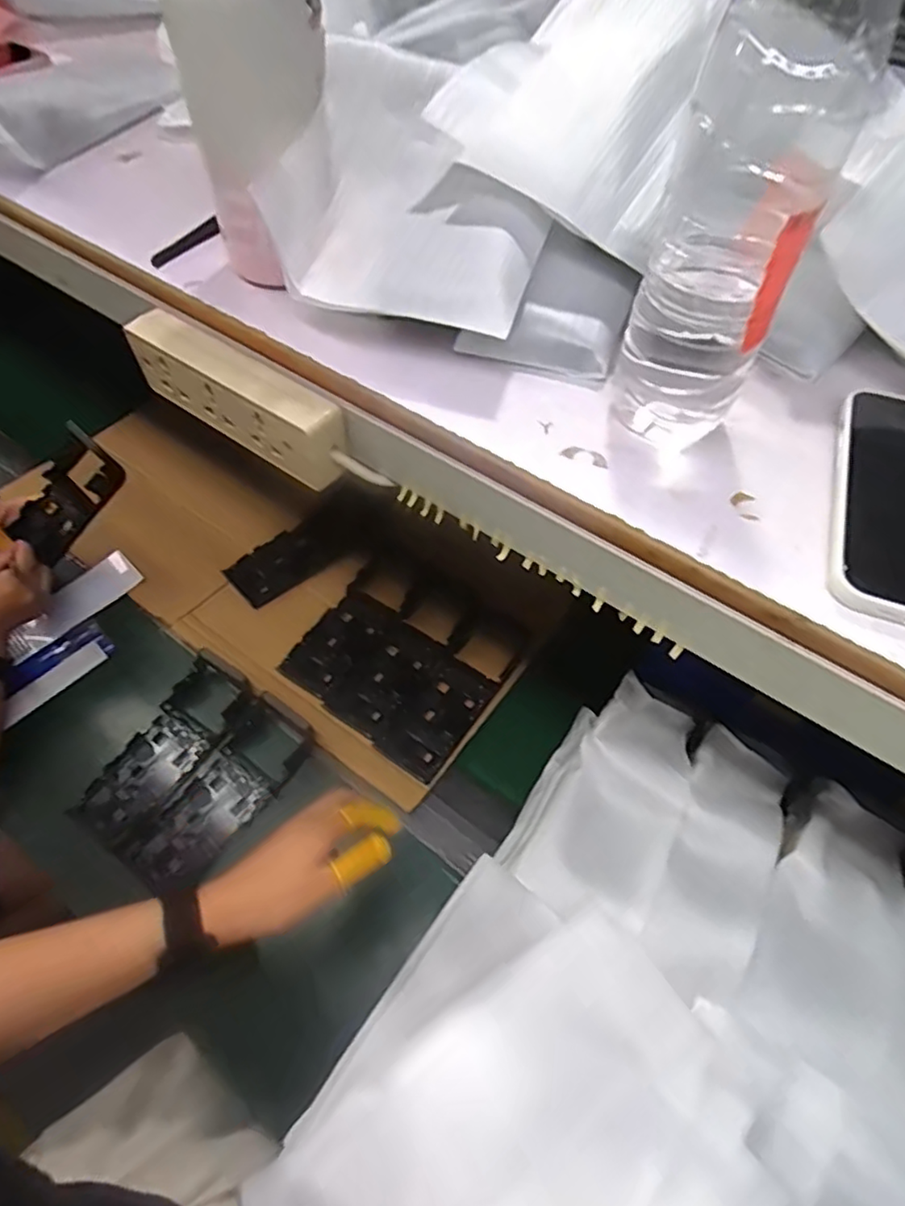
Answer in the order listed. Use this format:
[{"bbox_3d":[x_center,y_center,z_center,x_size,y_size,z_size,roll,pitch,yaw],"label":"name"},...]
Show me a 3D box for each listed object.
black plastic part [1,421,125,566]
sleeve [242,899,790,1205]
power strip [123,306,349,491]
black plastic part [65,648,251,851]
[{"bbox_3d":[-0.465,-0.129,0.758,0.094,0.046,0.160,42,98,18],"label":"black plastic part"},{"bbox_3d":[0.038,0.336,0.368,0.277,0.033,0.180,-33,52,-18],"label":"sleeve"},{"bbox_3d":[-0.141,-0.135,0.413,0.171,0.059,0.031,34,61,19],"label":"power strip"},{"bbox_3d":[-0.322,0.162,0.714,0.086,0.034,0.220,29,71,21],"label":"black plastic part"}]

